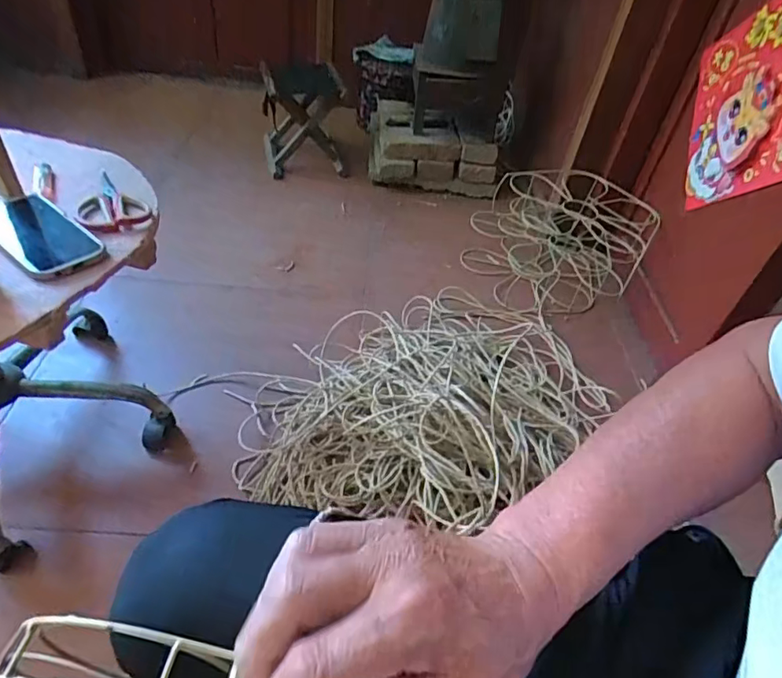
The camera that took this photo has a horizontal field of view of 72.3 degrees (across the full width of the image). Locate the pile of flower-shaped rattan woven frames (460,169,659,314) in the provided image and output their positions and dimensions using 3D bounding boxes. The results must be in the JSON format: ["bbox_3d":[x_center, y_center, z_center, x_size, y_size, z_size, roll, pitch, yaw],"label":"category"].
[{"bbox_3d":[0.404,-0.250,1.331,0.410,0.219,0.350,28,46,19],"label":"pile of flower-shaped rattan woven frames"}]

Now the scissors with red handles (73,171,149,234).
[{"bbox_3d":[-0.363,-0.179,0.689,0.081,0.017,0.145,-17,49,-25],"label":"scissors with red handles"}]

